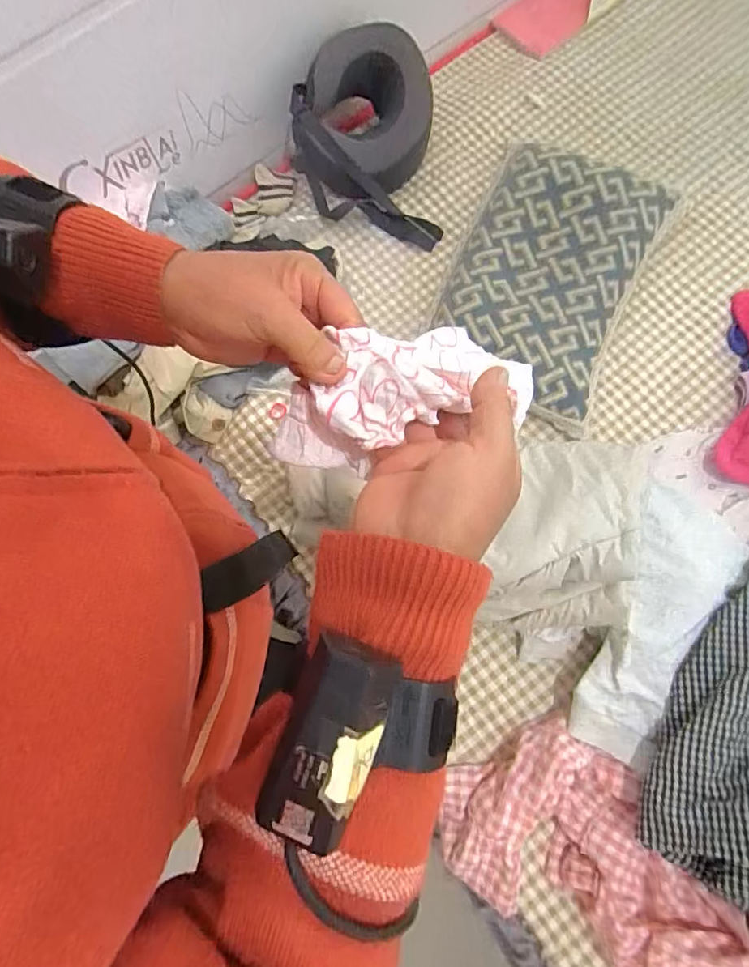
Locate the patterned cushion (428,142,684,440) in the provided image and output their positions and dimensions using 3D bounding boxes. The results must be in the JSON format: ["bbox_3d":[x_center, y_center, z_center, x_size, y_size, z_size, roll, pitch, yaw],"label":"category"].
[{"bbox_3d":[0.276,-0.334,0.790,0.284,0.071,0.438,24,77,8],"label":"patterned cushion"}]

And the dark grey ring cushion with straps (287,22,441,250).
[{"bbox_3d":[-0.016,-0.567,0.826,0.232,0.138,0.290,-4,75,1],"label":"dark grey ring cushion with straps"}]

